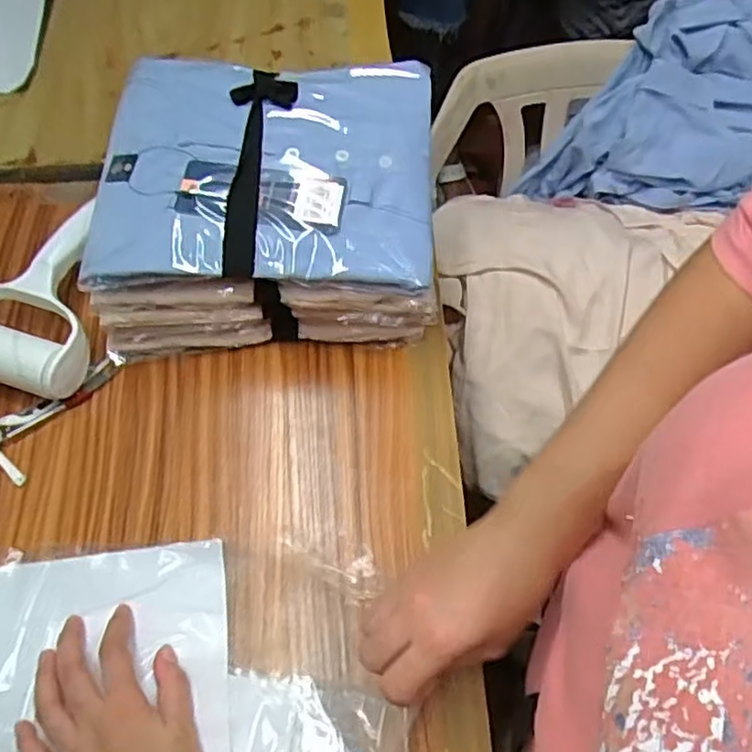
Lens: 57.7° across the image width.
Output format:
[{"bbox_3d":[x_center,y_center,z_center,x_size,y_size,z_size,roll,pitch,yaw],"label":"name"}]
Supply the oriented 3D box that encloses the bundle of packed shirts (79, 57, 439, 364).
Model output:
[{"bbox_3d":[-0.086,-0.134,0.547,0.247,0.121,0.202,-3,62,-1],"label":"bundle of packed shirts"}]

